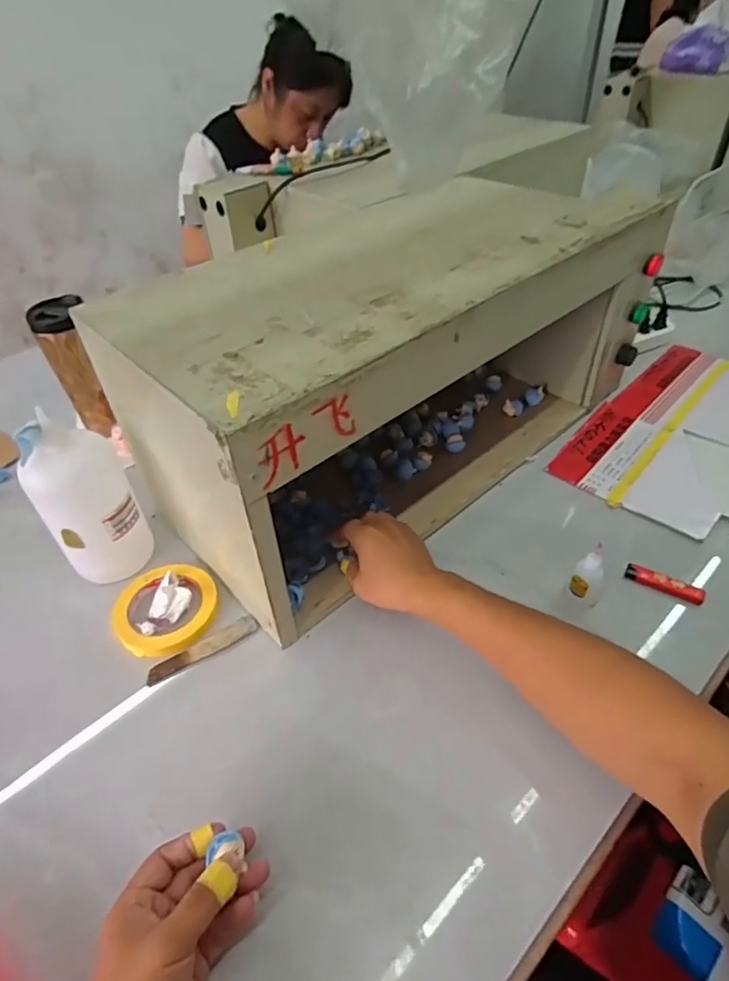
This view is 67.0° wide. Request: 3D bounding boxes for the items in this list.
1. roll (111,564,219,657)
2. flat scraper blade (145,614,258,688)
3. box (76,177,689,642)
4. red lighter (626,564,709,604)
[{"bbox_3d":[-0.218,0.128,0.607,0.108,0.019,0.103,-2,44,2],"label":"roll"},{"bbox_3d":[-0.169,0.165,0.574,0.117,0.004,0.023,-25,48,-21],"label":"flat scraper blade"},{"bbox_3d":[0.052,-0.155,0.686,0.619,0.278,0.269,-34,51,-27],"label":"box"},{"bbox_3d":[0.328,0.100,0.602,0.079,0.014,0.019,21,49,23],"label":"red lighter"}]

